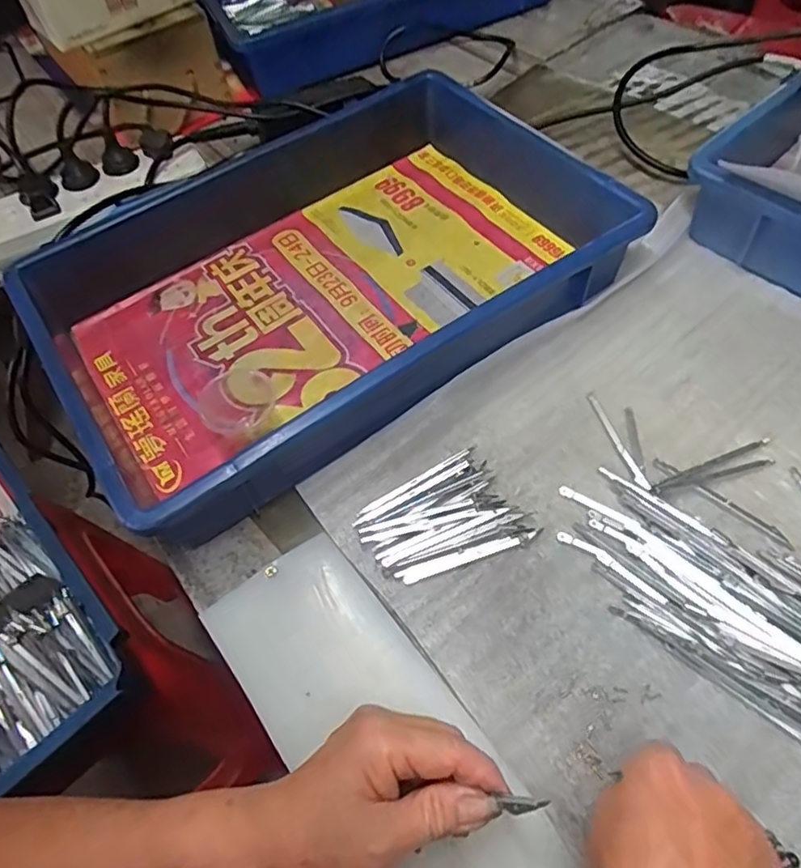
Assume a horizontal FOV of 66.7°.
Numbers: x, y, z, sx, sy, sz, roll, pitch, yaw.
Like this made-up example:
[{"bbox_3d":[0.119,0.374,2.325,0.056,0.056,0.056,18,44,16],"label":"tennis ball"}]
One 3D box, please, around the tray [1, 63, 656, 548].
[{"bbox_3d":[-0.058,-0.133,0.504,0.436,0.075,0.293,-33,60,-16],"label":"tray"}]

